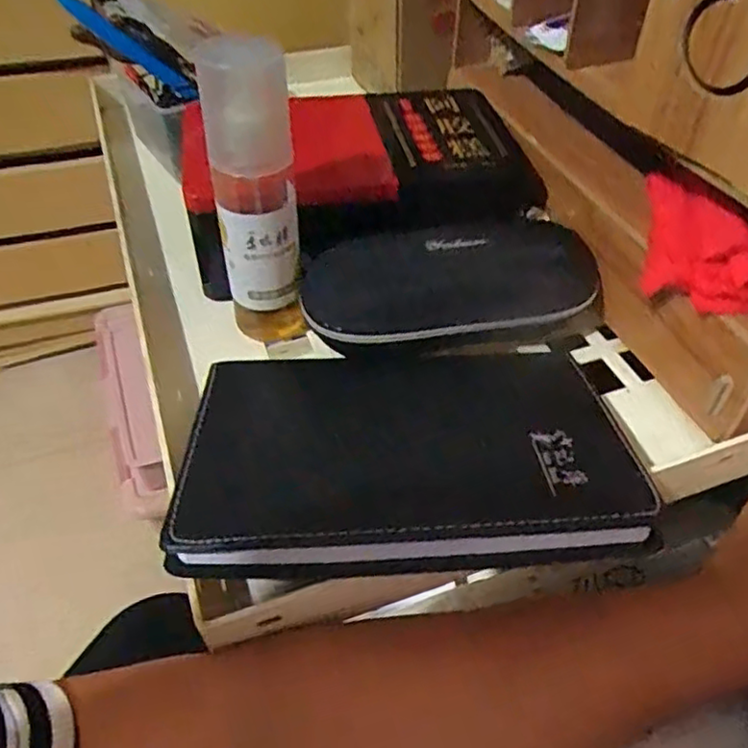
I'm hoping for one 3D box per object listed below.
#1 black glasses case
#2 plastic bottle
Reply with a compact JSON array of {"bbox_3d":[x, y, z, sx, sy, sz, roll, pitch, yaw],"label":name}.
[{"bbox_3d":[0.046,-0.047,0.363,0.162,0.055,0.064,-8,48,-10],"label":"black glasses case"},{"bbox_3d":[-0.061,-0.081,0.338,0.042,0.159,0.040,-8,48,-10],"label":"plastic bottle"}]

